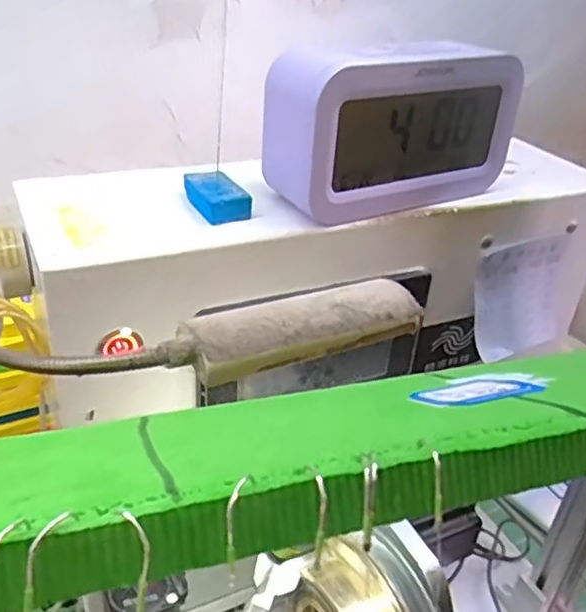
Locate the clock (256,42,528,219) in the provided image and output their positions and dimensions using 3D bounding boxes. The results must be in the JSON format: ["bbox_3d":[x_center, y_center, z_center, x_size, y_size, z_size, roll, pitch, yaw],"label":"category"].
[{"bbox_3d":[0.054,-0.094,0.339,0.146,0.076,0.038,-15,37,-29],"label":"clock"}]

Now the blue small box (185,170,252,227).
[{"bbox_3d":[-0.039,-0.056,0.330,0.023,0.014,0.036,-12,36,-25],"label":"blue small box"}]

